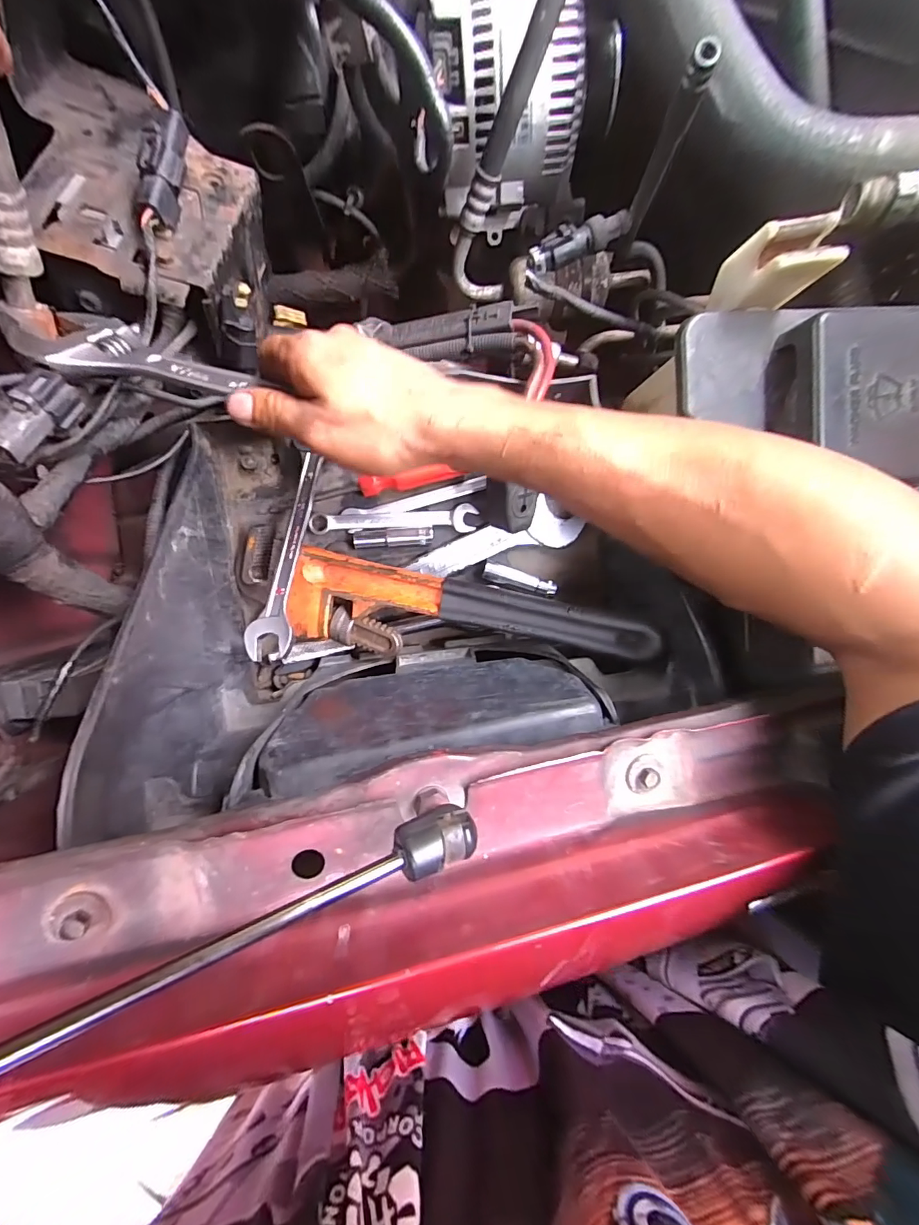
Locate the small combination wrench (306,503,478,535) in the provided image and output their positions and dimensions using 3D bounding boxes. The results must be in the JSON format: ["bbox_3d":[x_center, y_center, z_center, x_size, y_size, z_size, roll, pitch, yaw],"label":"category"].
[{"bbox_3d":[-0.053,-0.076,0.381,0.135,0.014,0.021,-2,97,0],"label":"small combination wrench"}]

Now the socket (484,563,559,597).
[{"bbox_3d":[0.051,-0.027,0.395,0.061,0.014,0.015,15,97,-2],"label":"socket"}]

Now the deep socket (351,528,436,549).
[{"bbox_3d":[-0.054,-0.061,0.382,0.064,0.013,0.016,-2,97,0],"label":"deep socket"}]

